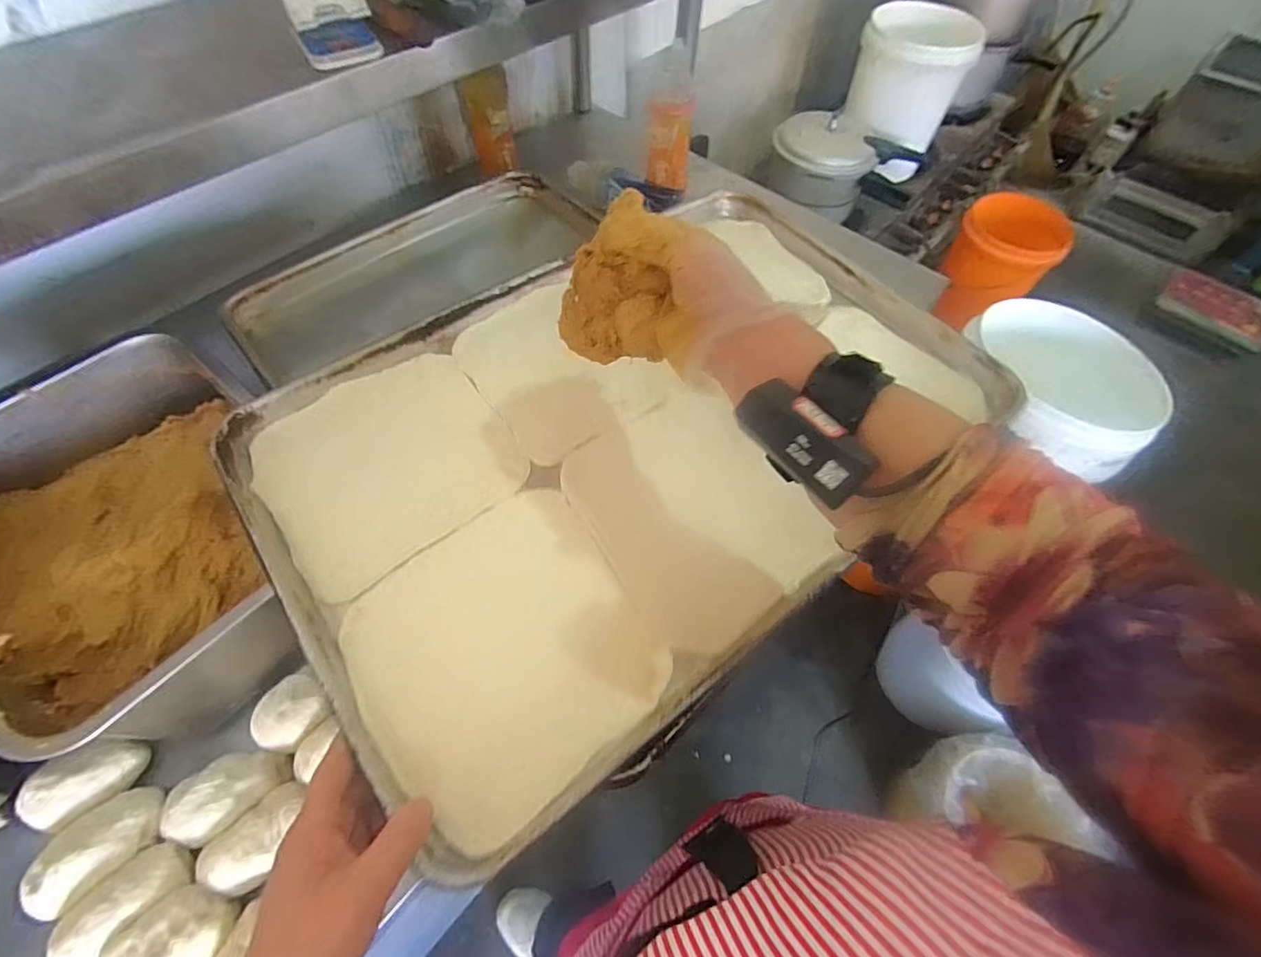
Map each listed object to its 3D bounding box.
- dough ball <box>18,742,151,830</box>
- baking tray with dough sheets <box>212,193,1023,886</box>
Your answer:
[{"bbox_3d":[-0.453,0.252,0.448,0.084,0.036,0.054,-33,65,-20],"label":"dough ball"},{"bbox_3d":[0.011,-0.053,0.476,0.593,0.028,0.390,-33,65,-20],"label":"baking tray with dough sheets"}]

